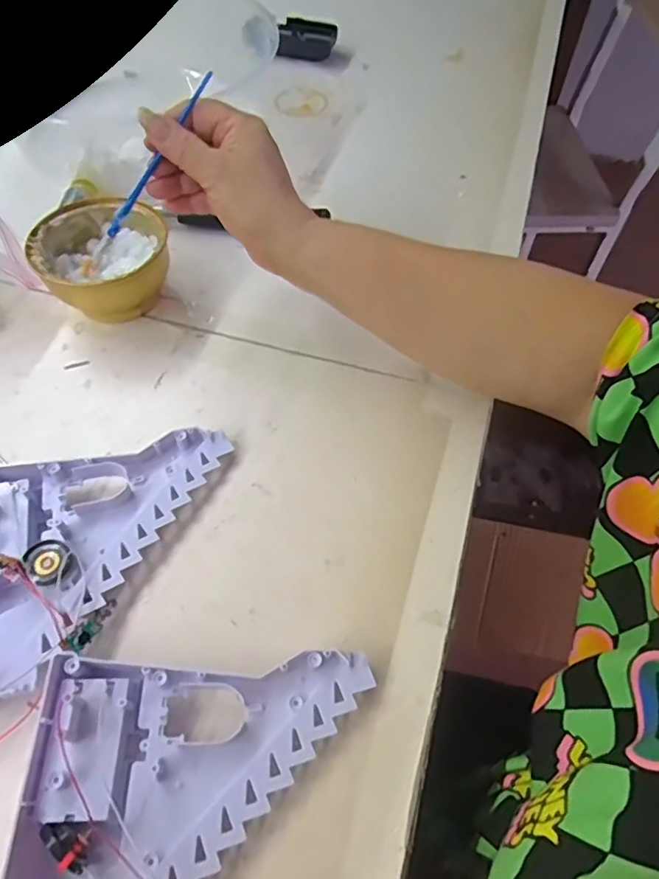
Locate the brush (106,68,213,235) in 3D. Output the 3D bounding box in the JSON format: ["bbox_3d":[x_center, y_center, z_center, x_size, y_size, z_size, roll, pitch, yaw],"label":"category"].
[{"bbox_3d":[-0.111,-0.180,0.359,0.122,0.006,0.006,-45,58,24],"label":"brush"}]

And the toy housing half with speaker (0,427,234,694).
[{"bbox_3d":[-0.160,0.048,0.333,0.110,0.030,0.188,27,61,16],"label":"toy housing half with speaker"}]

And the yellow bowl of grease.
[{"bbox_3d":[-0.178,-0.140,0.438,0.094,0.056,0.083,-31,63,-19],"label":"yellow bowl of grease"}]

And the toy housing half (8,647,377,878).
[{"bbox_3d":[-0.058,0.169,0.257,0.153,0.027,0.128,-2,57,-2],"label":"toy housing half"}]

